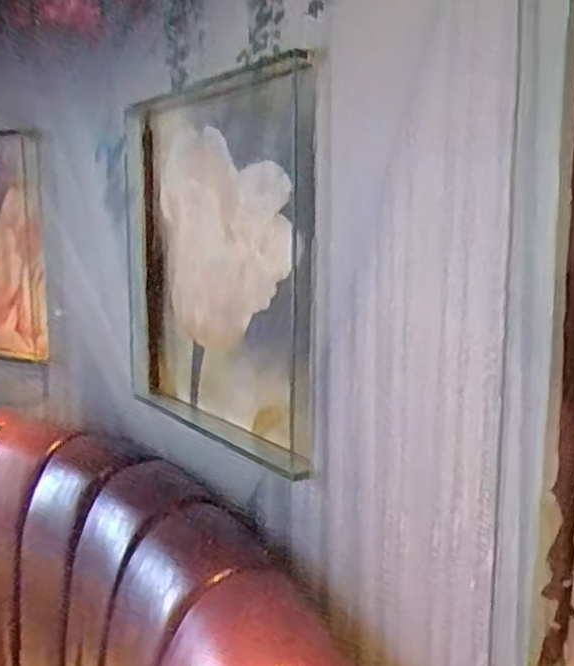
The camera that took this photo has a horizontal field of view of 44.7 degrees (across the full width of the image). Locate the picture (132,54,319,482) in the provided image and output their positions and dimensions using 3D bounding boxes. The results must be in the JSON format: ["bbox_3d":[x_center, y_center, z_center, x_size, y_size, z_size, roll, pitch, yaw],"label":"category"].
[{"bbox_3d":[-0.114,-0.088,1.045,0.053,0.555,0.537,-12,18,-35],"label":"picture"}]

